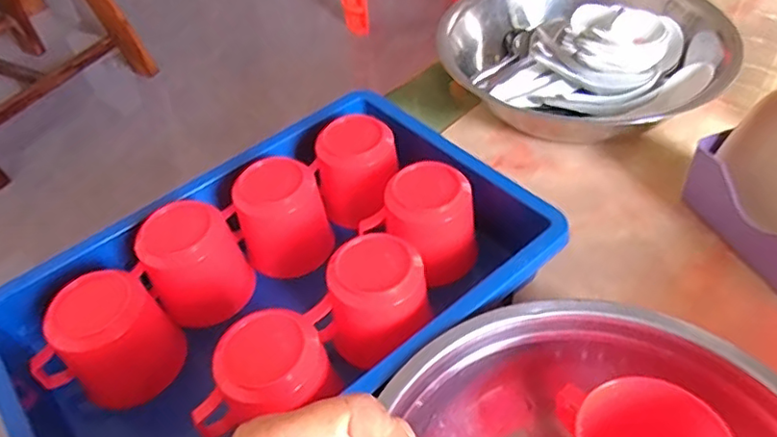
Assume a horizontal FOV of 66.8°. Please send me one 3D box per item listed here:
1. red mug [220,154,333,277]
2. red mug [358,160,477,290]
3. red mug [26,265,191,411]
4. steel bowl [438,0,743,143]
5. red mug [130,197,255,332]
[{"bbox_3d":[-0.089,0.001,0.476,0.069,0.069,0.066,-3,47,3],"label":"red mug"},{"bbox_3d":[0.027,0.003,0.455,0.081,0.073,0.071,-33,52,-23],"label":"red mug"},{"bbox_3d":[-0.192,0.087,0.403,0.071,0.066,0.085,29,56,29],"label":"red mug"},{"bbox_3d":[0.198,-0.185,0.599,0.271,0.074,0.236,11,50,16],"label":"steel bowl"},{"bbox_3d":[-0.149,0.036,0.446,0.064,0.073,0.067,-3,47,3],"label":"red mug"}]

